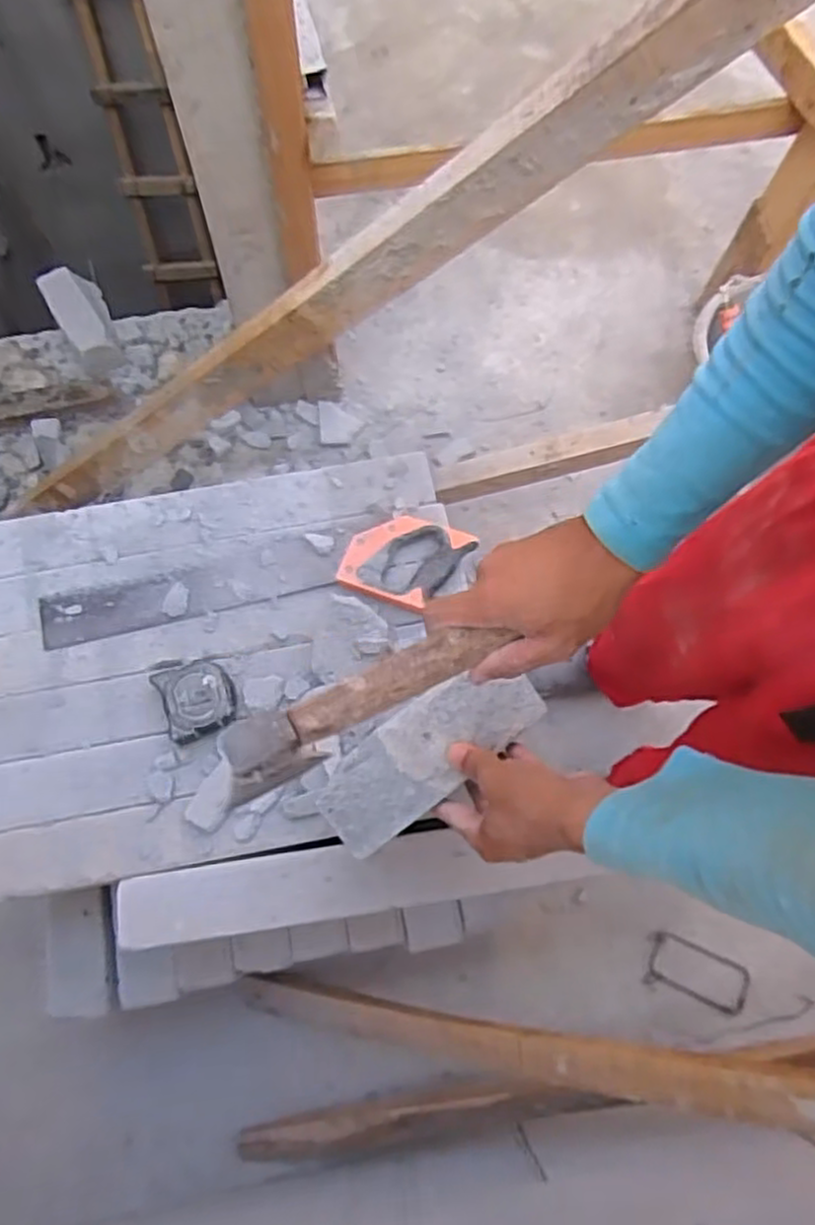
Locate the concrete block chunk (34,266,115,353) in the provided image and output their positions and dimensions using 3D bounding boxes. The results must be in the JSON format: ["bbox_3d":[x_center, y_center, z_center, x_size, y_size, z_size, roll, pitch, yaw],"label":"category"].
[{"bbox_3d":[-0.617,-0.567,1.432,0.098,0.092,0.161,-28,75,-10],"label":"concrete block chunk"}]

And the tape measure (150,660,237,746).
[{"bbox_3d":[-0.236,0.096,0.849,0.077,0.040,0.085,-21,73,-8],"label":"tape measure"}]

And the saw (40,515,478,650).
[{"bbox_3d":[-0.178,-0.032,0.901,0.504,0.022,0.105,-10,72,-5],"label":"saw"}]

